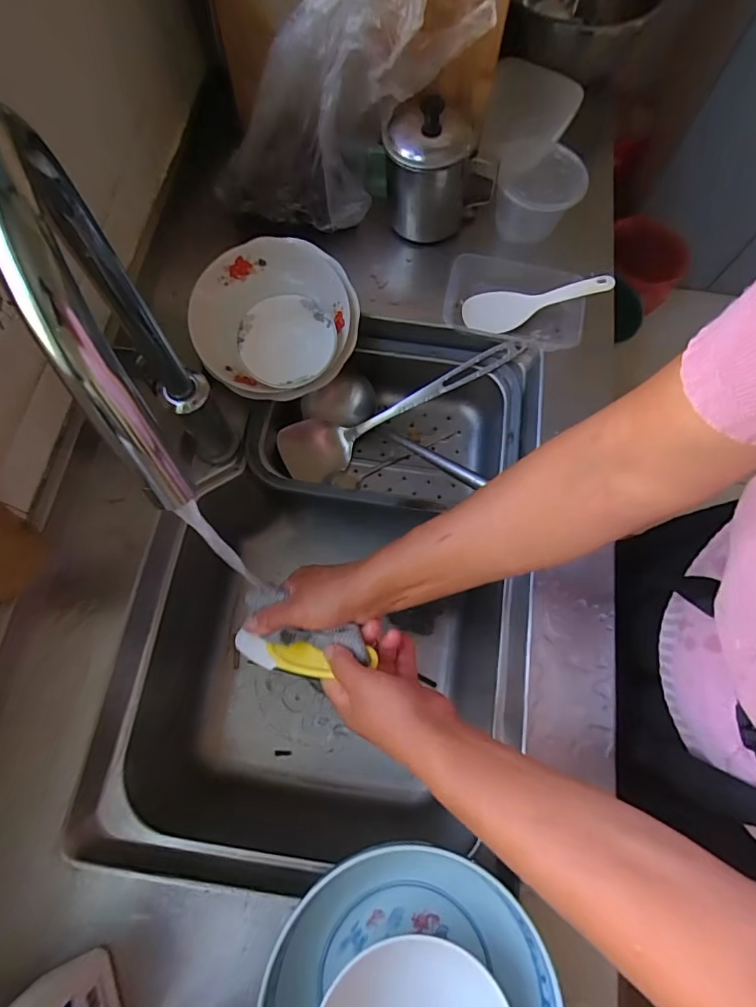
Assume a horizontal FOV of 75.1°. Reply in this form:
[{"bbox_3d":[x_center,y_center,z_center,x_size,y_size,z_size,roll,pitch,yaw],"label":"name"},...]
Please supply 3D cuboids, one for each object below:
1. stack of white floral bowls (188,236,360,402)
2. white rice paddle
[{"bbox_3d":[-0.119,-0.223,0.584,0.181,0.063,0.186,1,72,-1],"label":"stack of white floral bowls"},{"bbox_3d":[0.203,-0.254,0.636,0.180,0.050,0.014,-3,32,15],"label":"white rice paddle"}]

